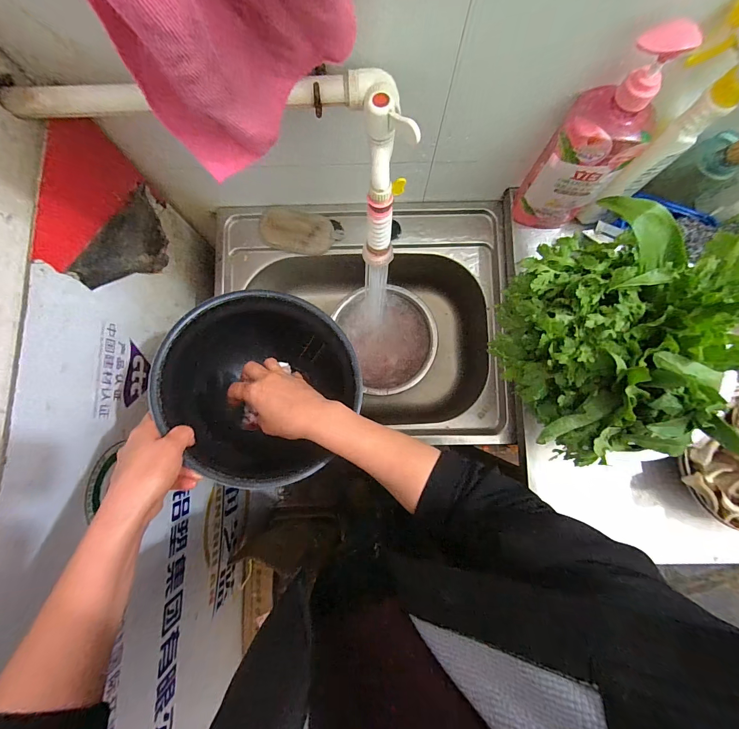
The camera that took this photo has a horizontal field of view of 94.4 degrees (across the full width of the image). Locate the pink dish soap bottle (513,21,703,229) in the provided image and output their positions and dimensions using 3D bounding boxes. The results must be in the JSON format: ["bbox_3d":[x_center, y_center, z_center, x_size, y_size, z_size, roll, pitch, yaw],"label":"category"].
[{"bbox_3d":[0.274,-0.266,0.426,0.101,0.255,0.075,30,84,3],"label":"pink dish soap bottle"}]

